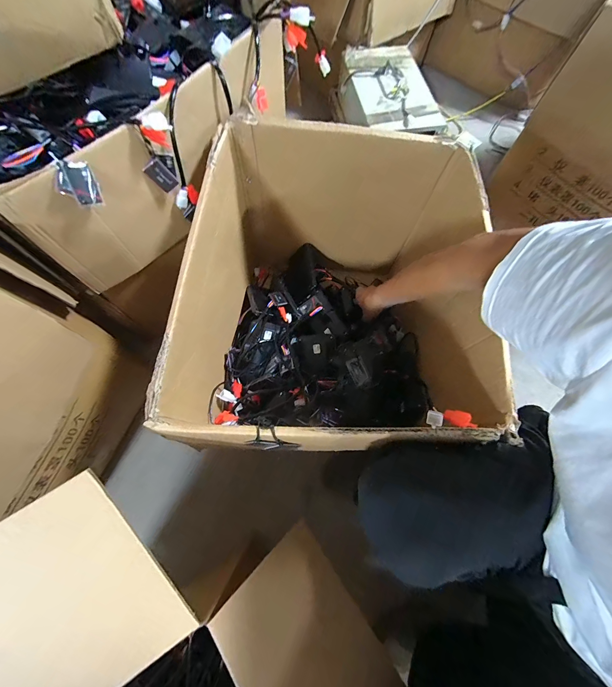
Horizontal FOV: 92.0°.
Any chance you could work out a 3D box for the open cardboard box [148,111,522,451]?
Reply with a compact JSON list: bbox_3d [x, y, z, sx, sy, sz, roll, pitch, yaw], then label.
[{"bbox_3d":[0.046,-0.079,0.623,0.471,0.393,0.577,6,68,1],"label":"open cardboard box"}]

